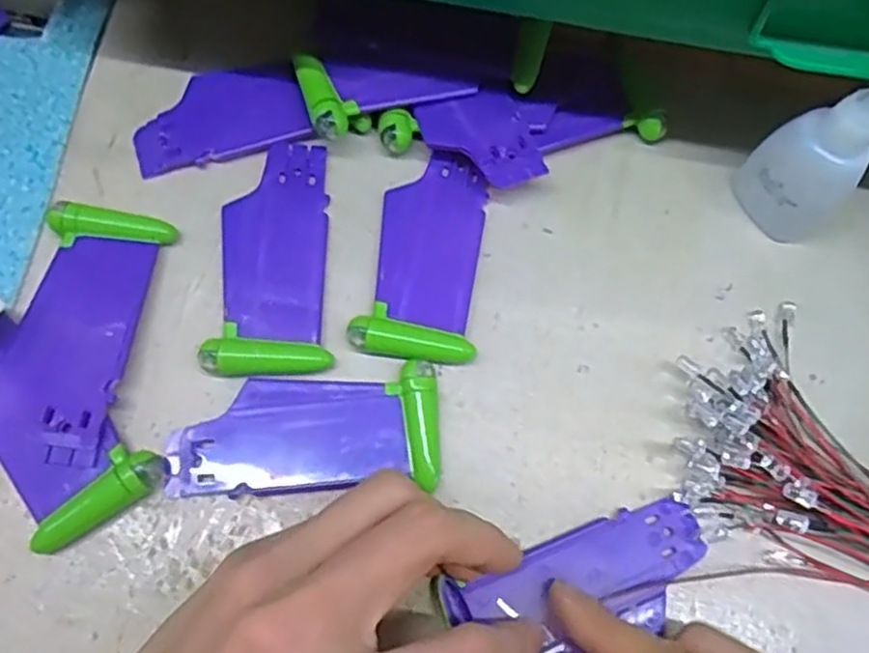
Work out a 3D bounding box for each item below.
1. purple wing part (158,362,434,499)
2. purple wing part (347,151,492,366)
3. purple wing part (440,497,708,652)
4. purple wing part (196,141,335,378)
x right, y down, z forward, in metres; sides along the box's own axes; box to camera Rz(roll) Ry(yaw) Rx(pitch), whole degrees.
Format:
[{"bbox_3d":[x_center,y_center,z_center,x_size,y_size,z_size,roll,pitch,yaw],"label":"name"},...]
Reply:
[{"bbox_3d":[-0.044,0.035,0.242,0.088,0.008,0.041,-2,71,-3],"label":"purple wing part"},{"bbox_3d":[-0.002,-0.028,0.266,0.040,0.010,0.084,11,71,1],"label":"purple wing part"},{"bbox_3d":[0.048,0.085,0.232,0.087,0.005,0.035,-15,72,-12],"label":"purple wing part"},{"bbox_3d":[-0.058,-0.027,0.261,0.040,0.008,0.092,3,71,-2],"label":"purple wing part"}]

